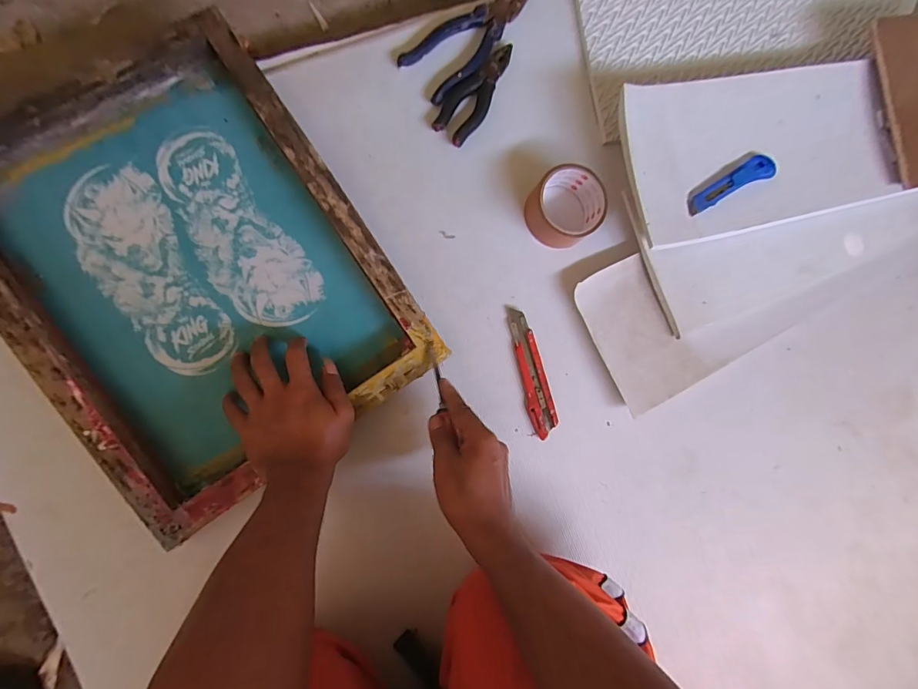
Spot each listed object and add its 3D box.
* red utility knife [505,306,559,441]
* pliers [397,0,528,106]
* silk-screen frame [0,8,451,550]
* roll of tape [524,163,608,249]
[{"bbox_3d":[0.092,0.033,0.538,0.032,0.008,0.165,-14,91,-8],"label":"red utility knife"},{"bbox_3d":[0.018,-0.388,0.538,0.191,0.013,0.071,-43,94,-6],"label":"pliers"},{"bbox_3d":[-0.278,-0.076,0.462,0.347,0.059,0.437,-34,93,-7],"label":"silk-screen frame"},{"bbox_3d":[0.132,-0.170,0.529,0.094,0.050,0.087,0,89,-8],"label":"roll of tape"}]

